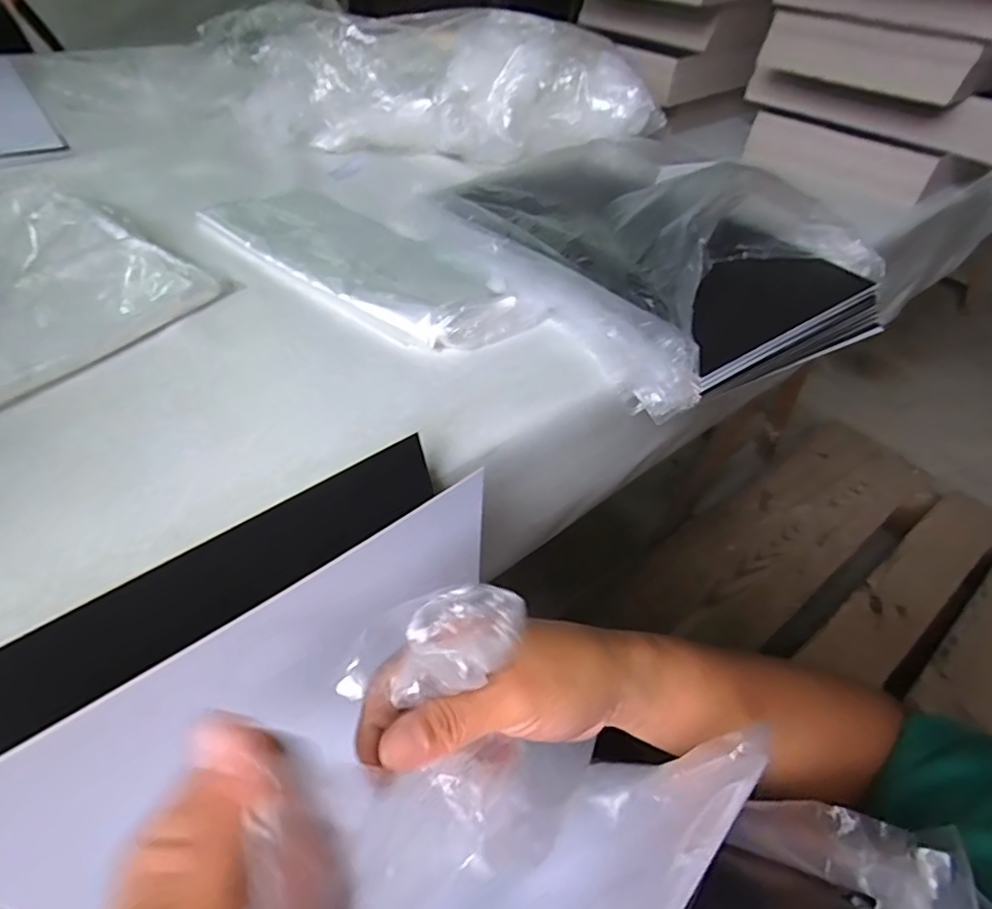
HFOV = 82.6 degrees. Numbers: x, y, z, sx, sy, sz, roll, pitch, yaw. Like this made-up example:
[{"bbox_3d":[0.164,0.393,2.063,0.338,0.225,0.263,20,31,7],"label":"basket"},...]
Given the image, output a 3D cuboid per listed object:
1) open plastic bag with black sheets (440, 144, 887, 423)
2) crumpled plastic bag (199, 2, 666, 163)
[{"bbox_3d":[0.146,-0.212,0.530,0.297,0.091,0.349,-21,51,-25],"label":"open plastic bag with black sheets"},{"bbox_3d":[-0.084,-0.480,0.736,0.547,0.142,0.124,6,45,0],"label":"crumpled plastic bag"}]

